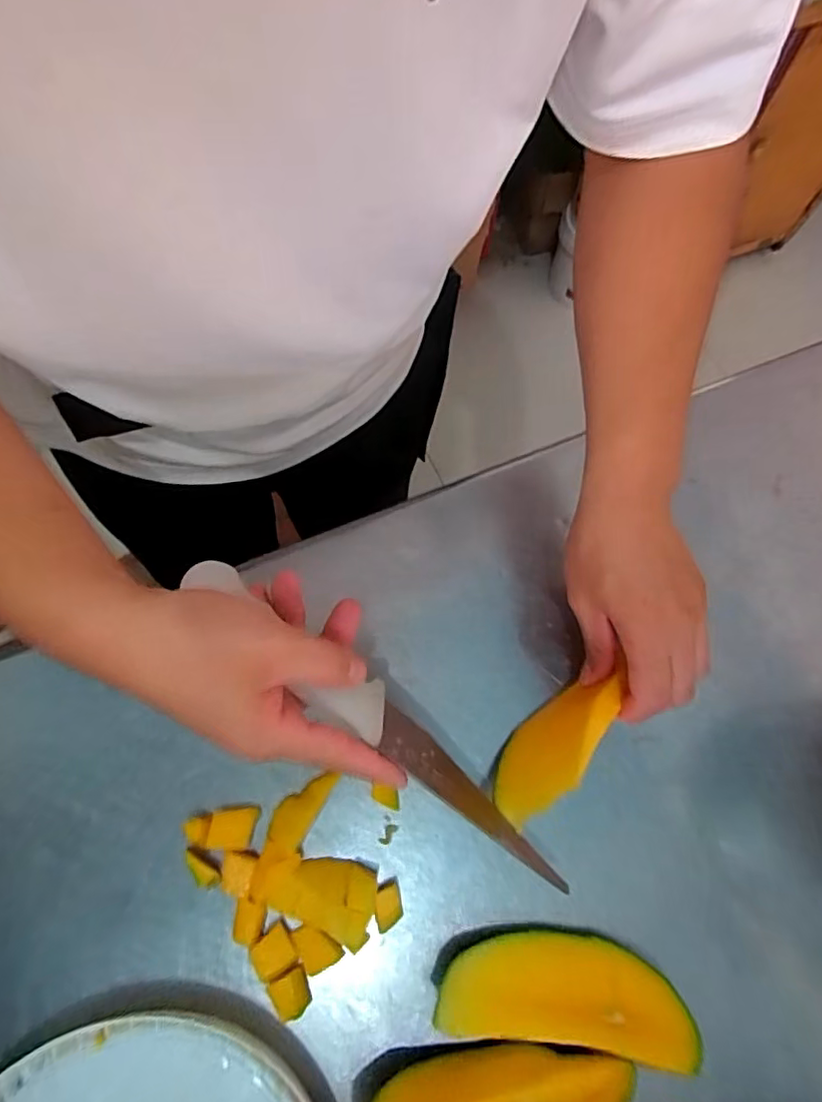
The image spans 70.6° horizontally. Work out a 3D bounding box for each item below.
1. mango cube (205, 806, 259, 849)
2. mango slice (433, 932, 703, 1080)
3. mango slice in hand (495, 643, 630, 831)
[{"bbox_3d":[-0.100,0.156,0.327,0.024,0.013,0.021,2,66,-2],"label":"mango cube"},{"bbox_3d":[0.078,0.227,0.302,0.126,0.033,0.045,9,66,1],"label":"mango slice"},{"bbox_3d":[0.081,0.113,0.322,0.020,0.071,0.091,47,56,-6],"label":"mango slice in hand"}]

